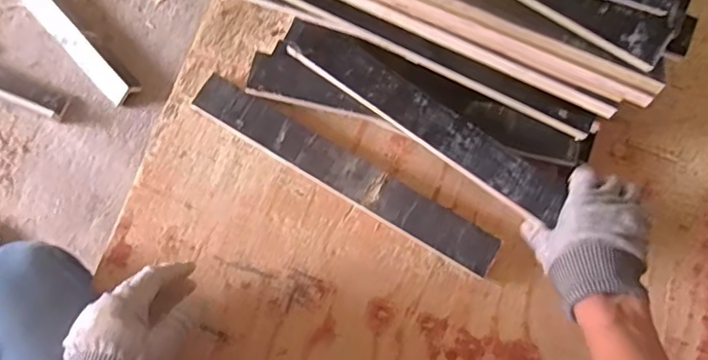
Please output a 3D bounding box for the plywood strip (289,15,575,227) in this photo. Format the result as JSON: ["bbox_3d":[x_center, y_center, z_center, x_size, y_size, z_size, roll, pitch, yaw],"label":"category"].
[{"bbox_3d":[0.072,-0.071,0.626,0.350,0.012,0.051,35,81,5],"label":"plywood strip"}]

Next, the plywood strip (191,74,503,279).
[{"bbox_3d":[-0.012,-0.007,0.632,0.368,0.020,0.045,31,76,2],"label":"plywood strip"}]

